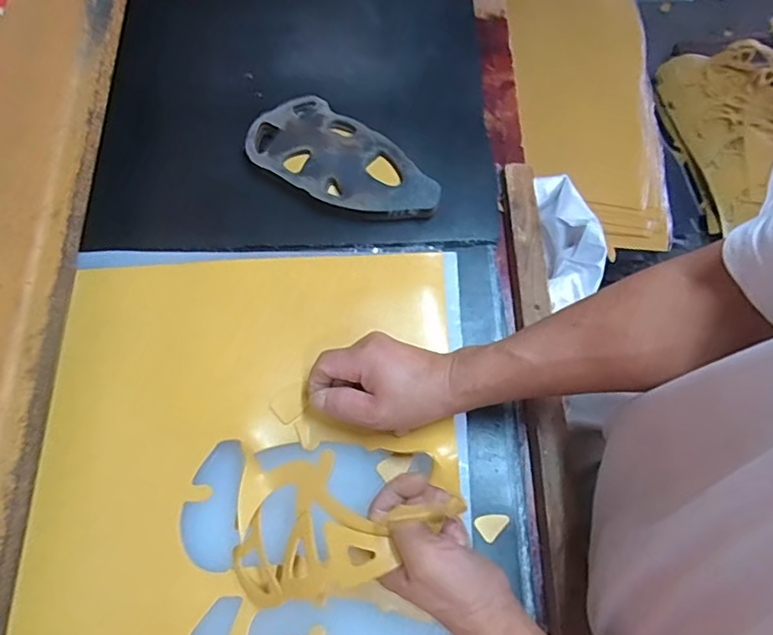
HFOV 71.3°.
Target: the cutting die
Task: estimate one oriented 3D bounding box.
[{"bbox_3d":[-0.050,-0.171,0.619,0.228,0.034,0.110,34,74,12],"label":"cutting die"}]

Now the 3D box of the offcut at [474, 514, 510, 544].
[{"bbox_3d":[0.098,0.191,0.500,0.030,0.004,0.023,-37,74,-12],"label":"offcut"}]

